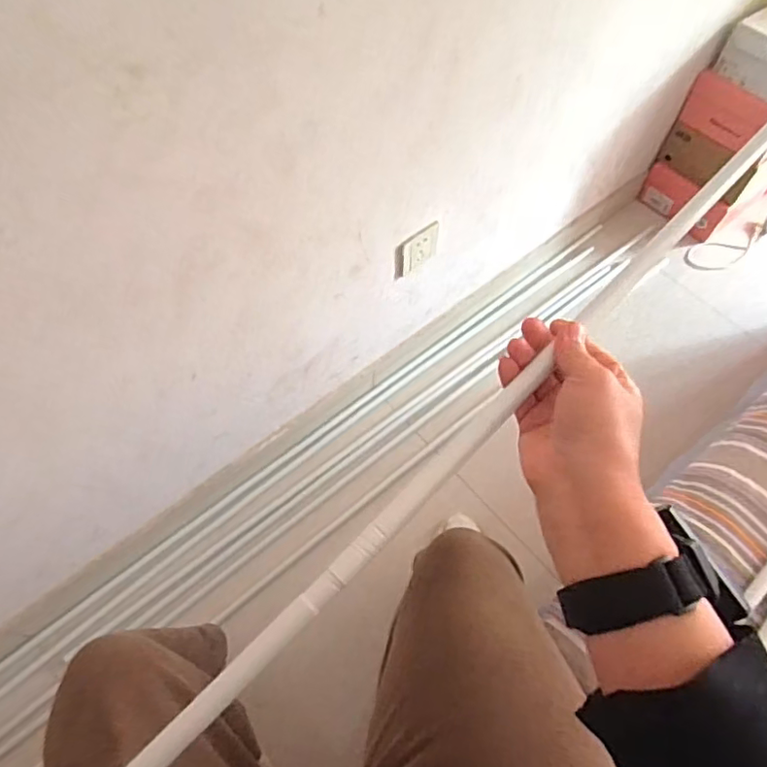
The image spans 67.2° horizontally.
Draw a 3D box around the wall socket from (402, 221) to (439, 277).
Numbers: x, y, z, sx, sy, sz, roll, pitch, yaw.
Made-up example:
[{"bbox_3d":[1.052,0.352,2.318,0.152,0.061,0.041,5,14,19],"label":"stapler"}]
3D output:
[{"bbox_3d":[0.065,-0.235,1.029,0.087,0.089,0.005,-38,68,-20],"label":"wall socket"}]

